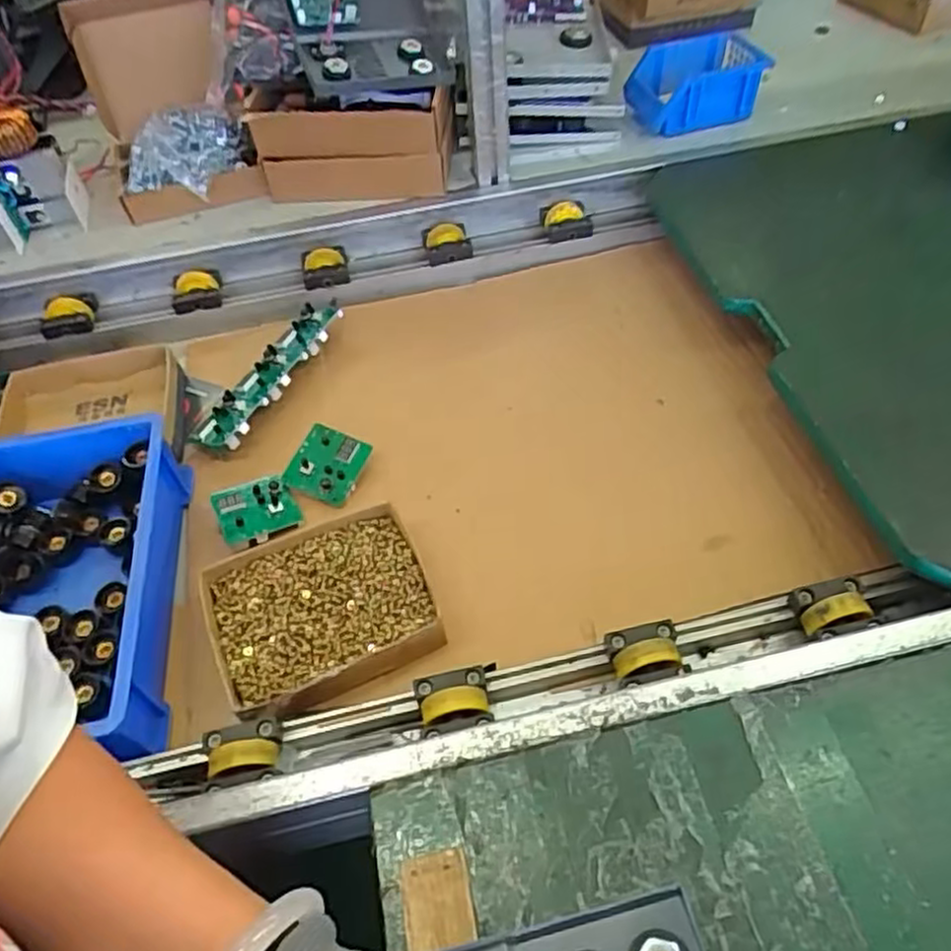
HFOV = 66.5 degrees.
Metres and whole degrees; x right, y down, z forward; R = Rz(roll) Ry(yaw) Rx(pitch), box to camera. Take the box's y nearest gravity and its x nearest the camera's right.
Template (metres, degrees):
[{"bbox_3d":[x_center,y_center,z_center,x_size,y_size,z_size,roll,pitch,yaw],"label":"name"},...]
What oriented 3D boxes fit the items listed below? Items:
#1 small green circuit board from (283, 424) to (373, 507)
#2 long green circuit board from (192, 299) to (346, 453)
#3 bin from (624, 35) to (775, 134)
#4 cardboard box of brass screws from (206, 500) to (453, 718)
[{"bbox_3d":[-0.141,-0.011,0.690,0.065,0.012,0.070,19,70,8],"label":"small green circuit board"},{"bbox_3d":[-0.212,-0.109,0.778,0.059,0.043,0.228,19,56,19],"label":"long green circuit board"},{"bbox_3d":[0.272,-0.496,0.913,0.160,0.080,0.113,-8,52,-1],"label":"bin"},{"bbox_3d":[-0.124,0.112,0.593,0.173,0.036,0.142,-20,53,-11],"label":"cardboard box of brass screws"}]

